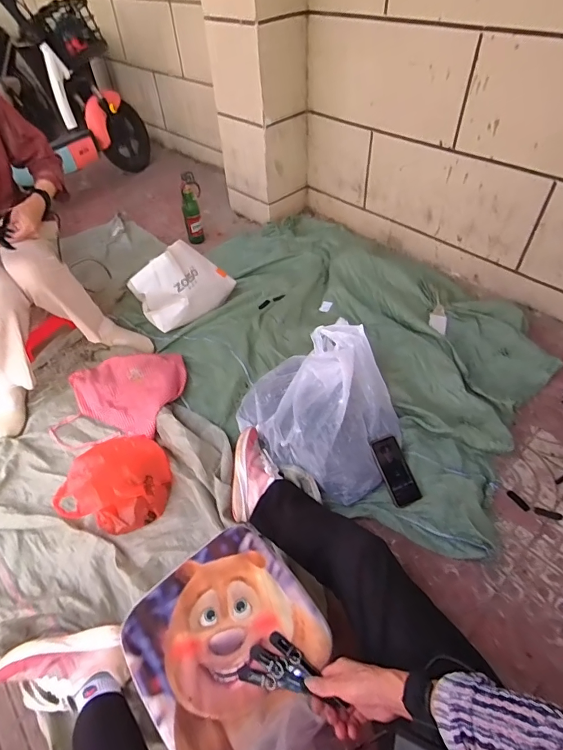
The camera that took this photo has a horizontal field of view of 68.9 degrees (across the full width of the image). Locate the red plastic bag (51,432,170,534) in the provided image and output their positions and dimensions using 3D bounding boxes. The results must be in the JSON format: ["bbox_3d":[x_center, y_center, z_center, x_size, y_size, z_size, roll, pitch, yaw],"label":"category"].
[{"bbox_3d":[-0.394,0.263,0.984,0.249,0.148,0.175,-25,52,-19],"label":"red plastic bag"}]

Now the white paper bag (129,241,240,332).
[{"bbox_3d":[-0.328,-0.306,1.405,0.156,0.237,0.305,32,57,28],"label":"white paper bag"}]

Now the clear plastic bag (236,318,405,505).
[{"bbox_3d":[0.125,0.076,1.072,0.373,0.162,0.423,-31,53,-23],"label":"clear plastic bag"}]

